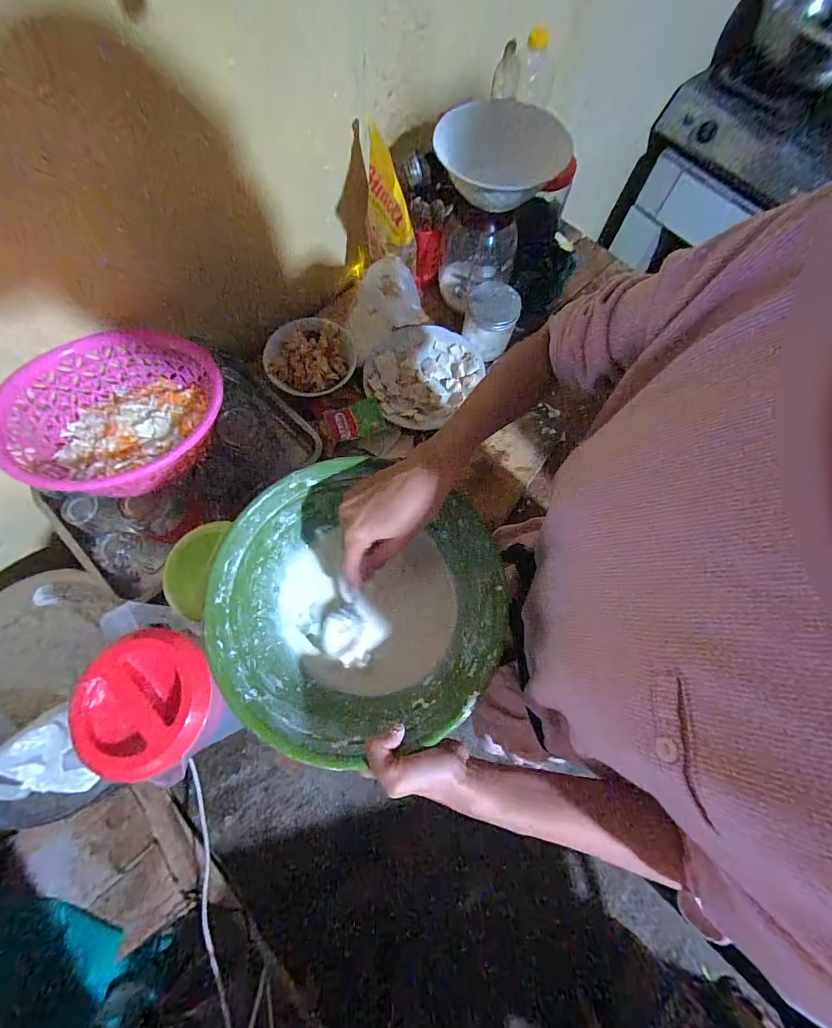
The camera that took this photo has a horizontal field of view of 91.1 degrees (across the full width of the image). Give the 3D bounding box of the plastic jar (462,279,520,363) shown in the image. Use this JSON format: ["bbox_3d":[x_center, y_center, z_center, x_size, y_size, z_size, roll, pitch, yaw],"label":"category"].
[{"bbox_3d":[0.132,-0.351,0.742,0.087,0.108,0.095,1,72,-2],"label":"plastic jar"}]

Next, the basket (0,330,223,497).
[{"bbox_3d":[-0.396,-0.130,0.550,0.254,0.105,0.254,-1,63,2],"label":"basket"}]

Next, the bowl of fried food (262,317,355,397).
[{"bbox_3d":[-0.182,-0.267,0.702,0.149,0.042,0.131,-7,73,-5],"label":"bowl of fried food"}]

